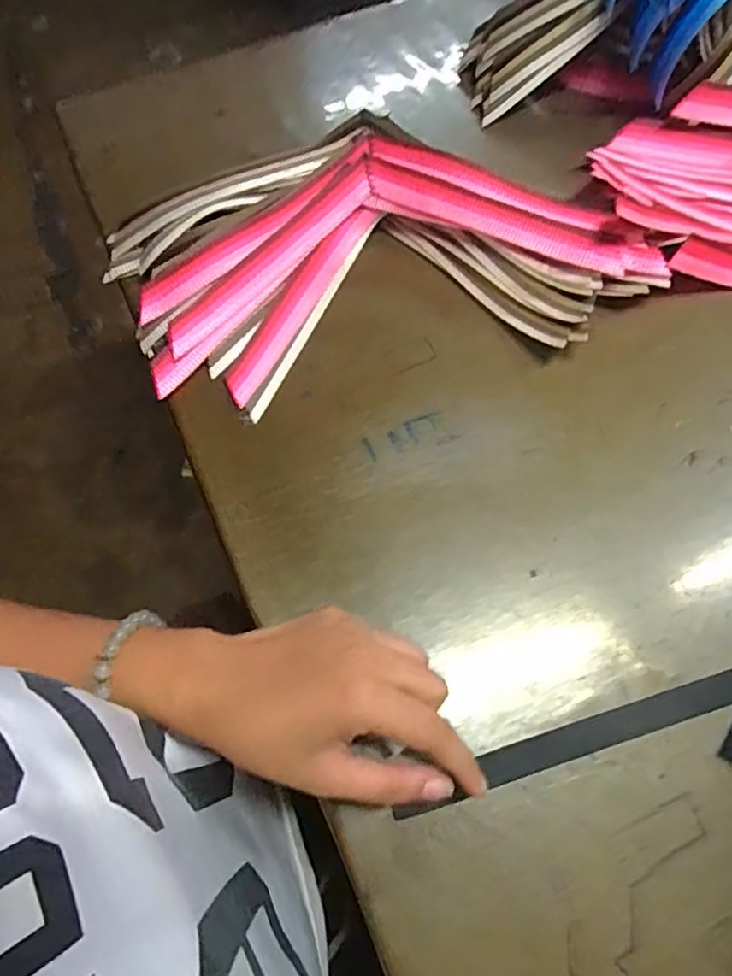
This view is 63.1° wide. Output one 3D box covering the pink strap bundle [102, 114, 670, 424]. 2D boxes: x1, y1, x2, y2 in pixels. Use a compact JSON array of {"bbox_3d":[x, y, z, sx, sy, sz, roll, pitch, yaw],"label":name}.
[{"bbox_3d":[0.003,-0.162,0.415,0.361,0.043,0.195,-12,68,-3],"label":"pink strap bundle"}]

